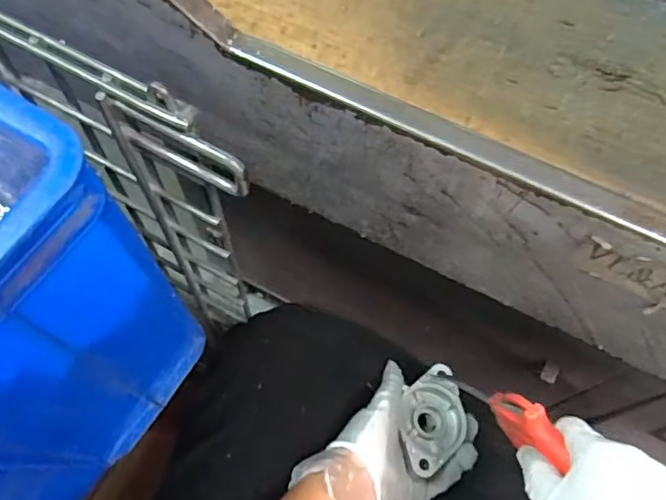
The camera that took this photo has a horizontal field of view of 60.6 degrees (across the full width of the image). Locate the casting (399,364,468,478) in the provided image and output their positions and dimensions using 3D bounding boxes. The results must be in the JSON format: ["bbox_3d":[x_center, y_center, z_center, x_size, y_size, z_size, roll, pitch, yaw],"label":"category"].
[{"bbox_3d":[0.092,0.150,0.513,0.051,0.025,0.093,9,65,6],"label":"casting"}]

